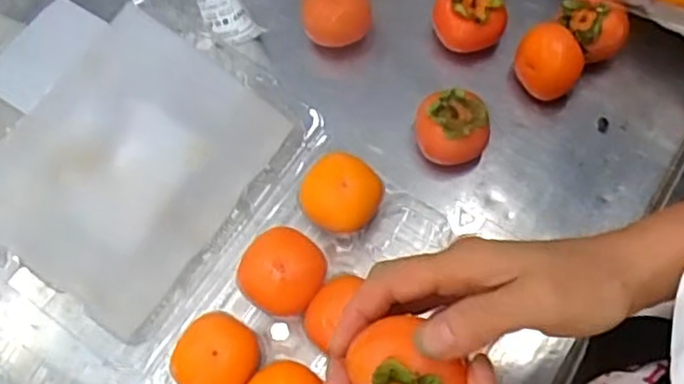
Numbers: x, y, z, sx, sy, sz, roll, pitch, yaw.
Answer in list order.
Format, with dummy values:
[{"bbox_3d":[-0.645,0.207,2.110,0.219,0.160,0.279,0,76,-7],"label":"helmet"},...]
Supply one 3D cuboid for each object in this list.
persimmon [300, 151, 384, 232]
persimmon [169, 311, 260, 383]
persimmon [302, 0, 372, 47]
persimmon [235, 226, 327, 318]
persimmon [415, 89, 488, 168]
[{"bbox_3d":[0.000,0.004,0.478,0.053,0.045,0.053,-1,68,2],"label":"persimmon"},{"bbox_3d":[-0.080,0.106,0.436,0.050,0.036,0.053,-1,68,2],"label":"persimmon"},{"bbox_3d":[-0.005,-0.139,0.537,0.053,0.047,0.049,-6,67,0],"label":"persimmon"},{"bbox_3d":[-0.039,0.054,0.450,0.052,0.036,0.055,-1,68,2],"label":"persimmon"},{"bbox_3d":[0.080,-0.044,0.498,0.049,0.043,0.047,-1,68,2],"label":"persimmon"}]

